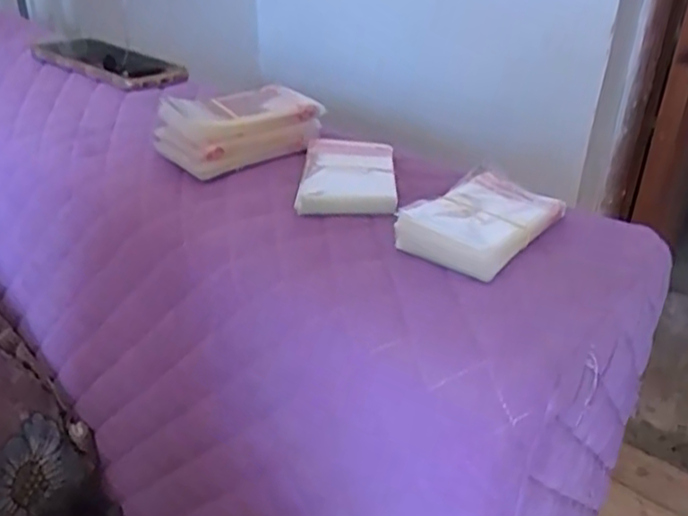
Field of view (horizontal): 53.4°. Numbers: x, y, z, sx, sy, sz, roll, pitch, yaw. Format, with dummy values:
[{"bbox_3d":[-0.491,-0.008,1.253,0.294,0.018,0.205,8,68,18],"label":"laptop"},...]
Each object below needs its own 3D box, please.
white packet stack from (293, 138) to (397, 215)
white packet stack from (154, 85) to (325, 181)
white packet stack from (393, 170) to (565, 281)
[{"bbox_3d":[0.003,-0.058,0.483,0.065,0.013,0.104,3,30,2],"label":"white packet stack"},{"bbox_3d":[-0.082,-0.102,0.526,0.106,0.042,0.077,-20,36,-33],"label":"white packet stack"},{"bbox_3d":[0.085,-0.022,0.421,0.069,0.021,0.095,25,37,35],"label":"white packet stack"}]

